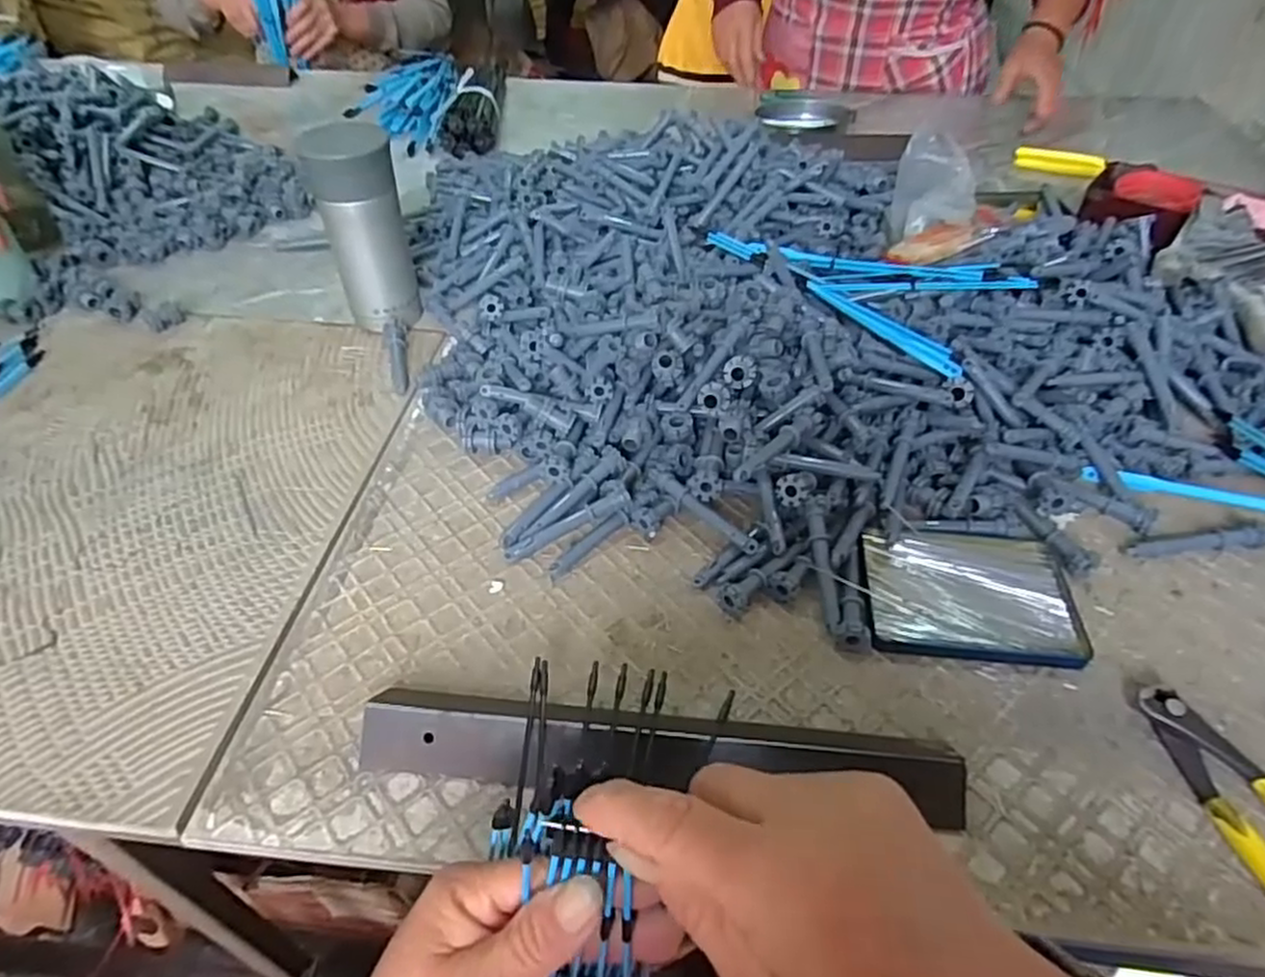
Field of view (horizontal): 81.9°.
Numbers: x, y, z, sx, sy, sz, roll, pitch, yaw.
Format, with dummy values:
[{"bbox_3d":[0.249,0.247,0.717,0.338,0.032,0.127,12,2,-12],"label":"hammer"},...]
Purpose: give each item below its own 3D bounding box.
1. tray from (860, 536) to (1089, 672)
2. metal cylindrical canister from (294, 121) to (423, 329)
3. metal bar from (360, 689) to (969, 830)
[{"bbox_3d":[0.218,0.067,0.478,0.131,0.012,0.097,5,45,5],"label":"tray"},{"bbox_3d":[-0.235,-0.227,0.651,0.070,0.162,0.061,-15,47,-14],"label":"metal cylindrical canister"},{"bbox_3d":[0.012,0.143,0.390,0.315,0.030,0.043,6,46,5],"label":"metal bar"}]

